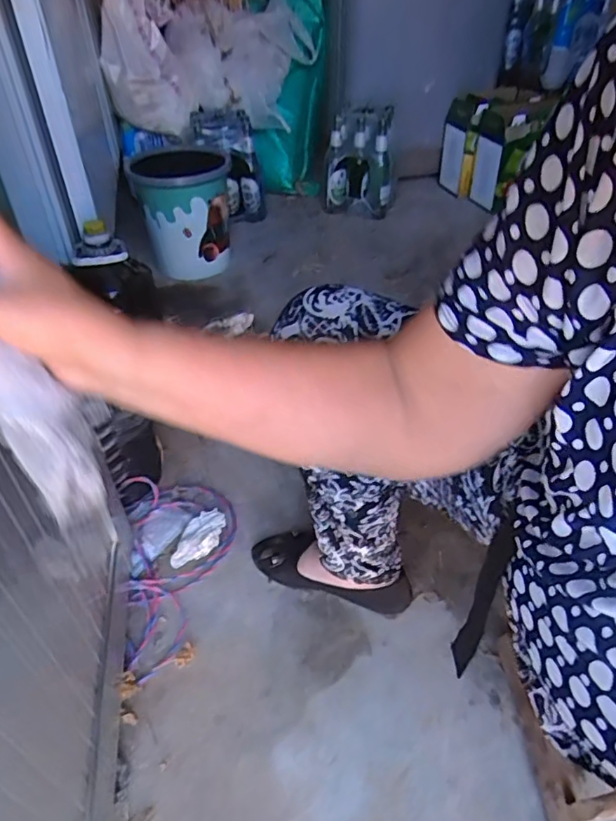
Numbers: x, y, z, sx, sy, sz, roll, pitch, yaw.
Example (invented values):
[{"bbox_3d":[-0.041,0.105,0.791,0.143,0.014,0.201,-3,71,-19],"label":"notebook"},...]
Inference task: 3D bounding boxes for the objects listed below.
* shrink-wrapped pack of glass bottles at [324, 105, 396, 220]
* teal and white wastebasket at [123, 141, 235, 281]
[{"bbox_3d":[0.167,-0.752,1.712,0.206,0.277,0.161,7,41,10],"label":"shrink-wrapped pack of glass bottles"},{"bbox_3d":[-0.317,-0.522,1.475,0.231,0.276,0.271,-5,40,-3],"label":"teal and white wastebasket"}]

